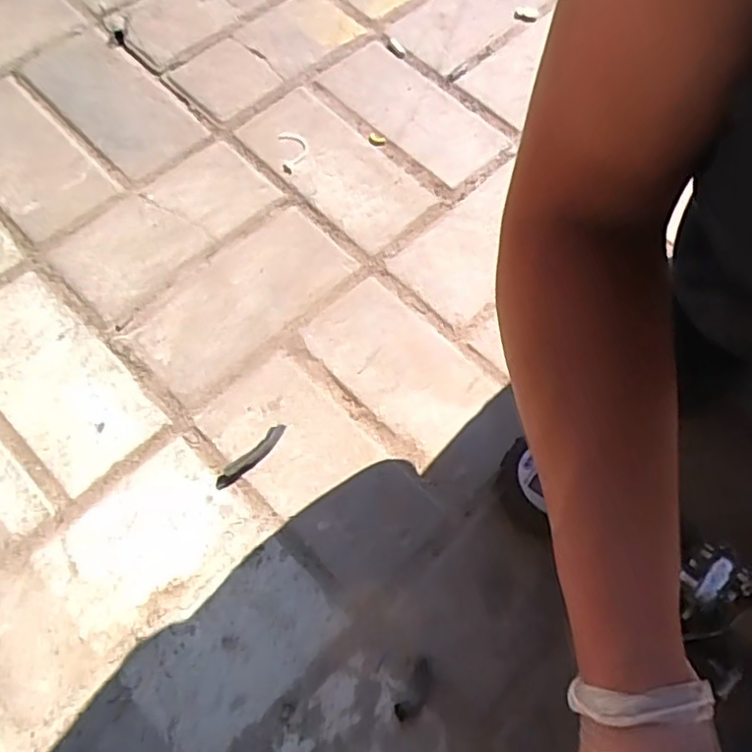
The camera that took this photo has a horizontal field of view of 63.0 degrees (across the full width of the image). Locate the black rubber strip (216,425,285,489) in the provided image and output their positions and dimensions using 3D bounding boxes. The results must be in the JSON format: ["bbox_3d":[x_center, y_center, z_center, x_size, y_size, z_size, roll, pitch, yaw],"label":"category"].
[{"bbox_3d":[-0.091,0.058,0.446,0.062,0.010,0.013,-42,74,-17],"label":"black rubber strip"}]

